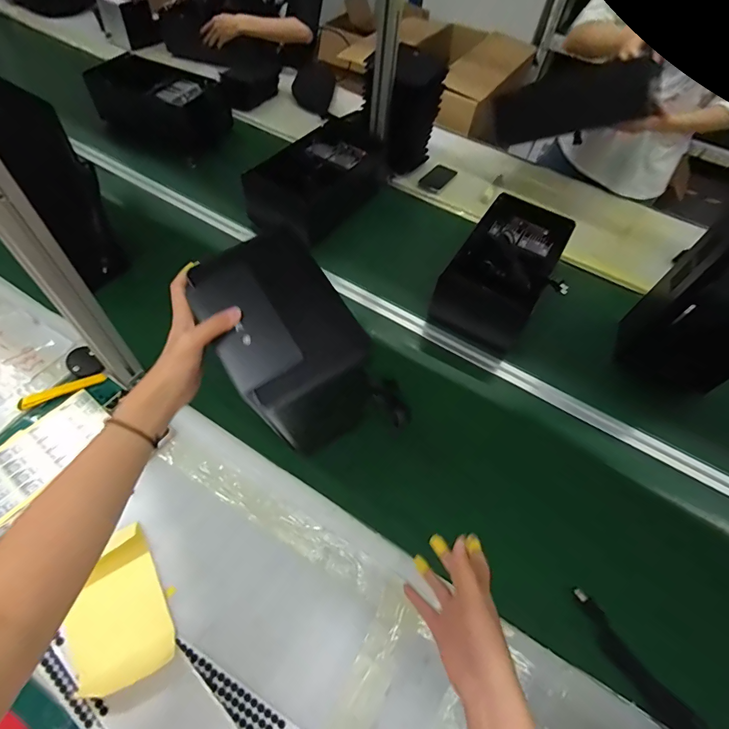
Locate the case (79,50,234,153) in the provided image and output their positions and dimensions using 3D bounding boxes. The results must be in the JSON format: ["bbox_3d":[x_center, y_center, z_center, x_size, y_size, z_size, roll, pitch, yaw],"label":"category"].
[{"bbox_3d":[-0.609,-0.775,1.214,0.362,0.151,0.211,14,57,4],"label":"case"}]

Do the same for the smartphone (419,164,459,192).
[{"bbox_3d":[0.218,-0.554,1.214,0.072,0.008,0.134,31,59,15],"label":"smartphone"}]

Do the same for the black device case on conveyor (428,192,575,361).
[{"bbox_3d":[0.323,-0.218,0.924,0.219,0.129,0.397,27,59,13],"label":"black device case on conveyor"}]

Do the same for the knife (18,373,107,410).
[{"bbox_3d":[-0.550,0.047,0.748,0.140,0.007,0.021,-23,61,-19],"label":"knife"}]

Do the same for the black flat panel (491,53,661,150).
[{"bbox_3d":[0.532,-0.701,1.084,0.396,0.171,0.040,15,50,44],"label":"black flat panel"}]

